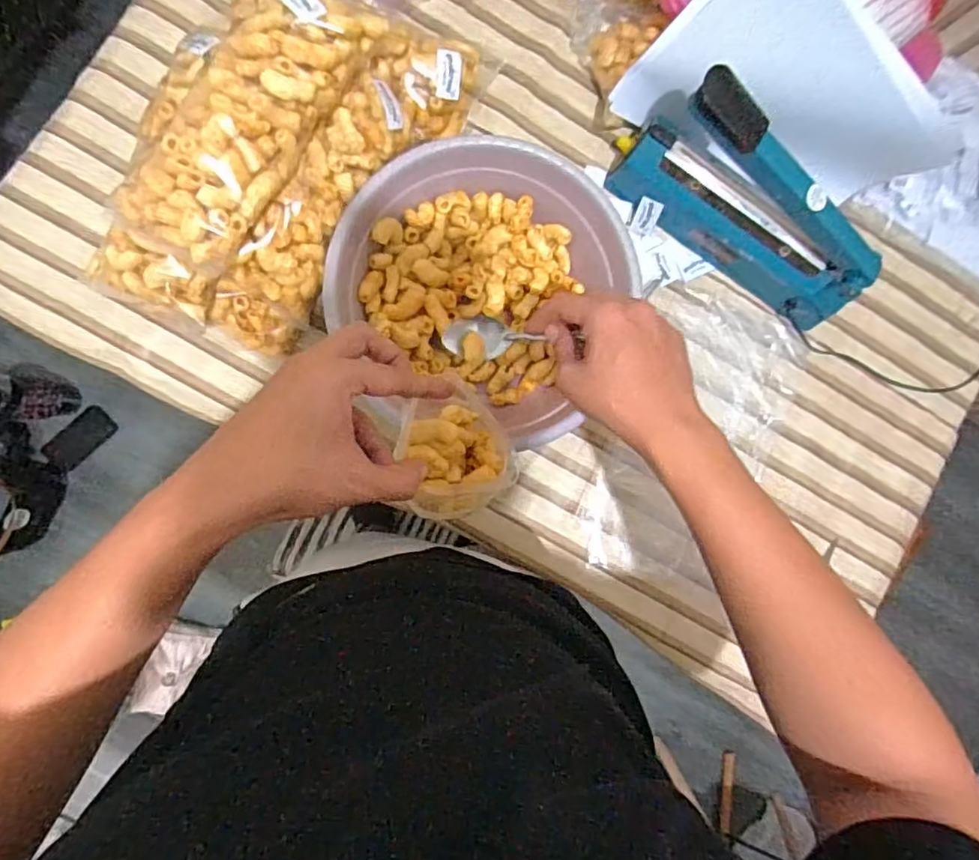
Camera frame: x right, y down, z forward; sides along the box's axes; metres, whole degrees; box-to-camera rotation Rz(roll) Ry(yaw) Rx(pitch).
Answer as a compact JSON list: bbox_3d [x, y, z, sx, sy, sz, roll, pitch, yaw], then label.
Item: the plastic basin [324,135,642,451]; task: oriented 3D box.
[{"bbox_3d":[-0.012,-0.144,0.616,0.284,0.102,0.276,0,92,-7],"label":"plastic basin"}]

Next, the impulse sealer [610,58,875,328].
[{"bbox_3d":[0.282,-0.230,0.620,0.293,0.174,0.071,34,87,-7],"label":"impulse sealer"}]

